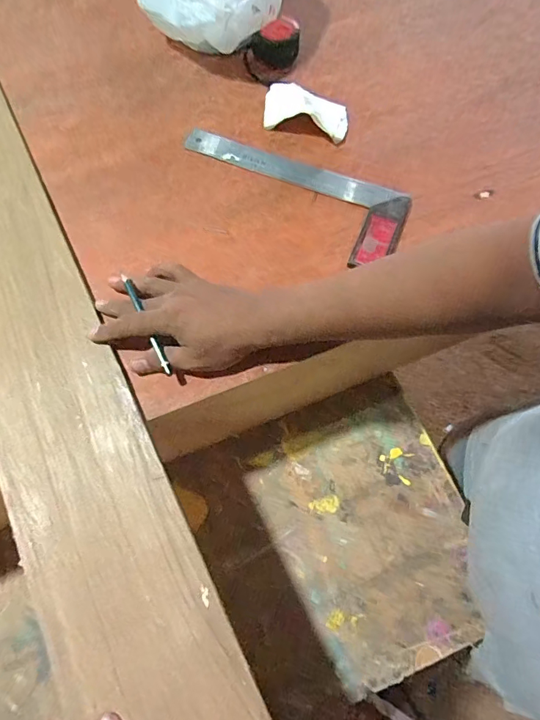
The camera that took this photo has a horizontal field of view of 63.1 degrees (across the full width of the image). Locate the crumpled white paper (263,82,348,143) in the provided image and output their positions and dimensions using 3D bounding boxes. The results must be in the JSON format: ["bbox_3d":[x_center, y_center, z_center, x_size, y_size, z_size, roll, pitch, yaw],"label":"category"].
[{"bbox_3d":[0.047,-0.331,0.580,0.114,0.030,0.065,15,68,6],"label":"crumpled white paper"}]

